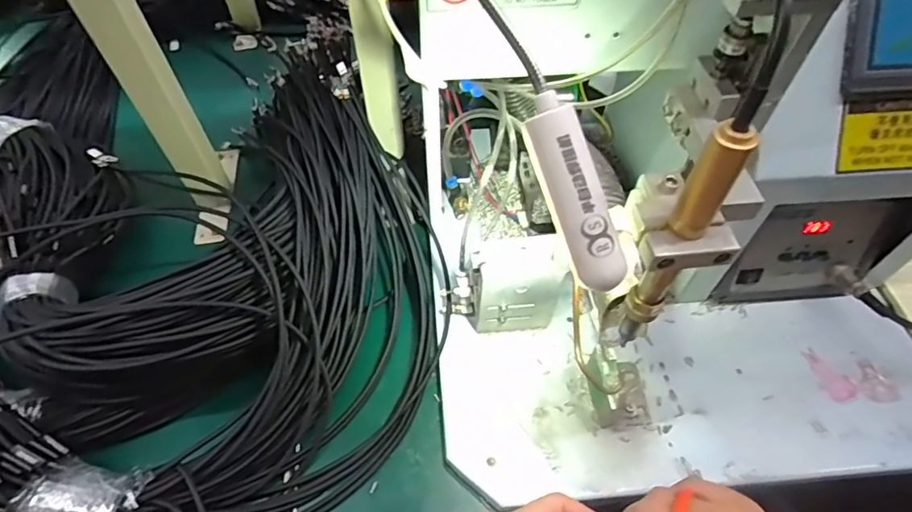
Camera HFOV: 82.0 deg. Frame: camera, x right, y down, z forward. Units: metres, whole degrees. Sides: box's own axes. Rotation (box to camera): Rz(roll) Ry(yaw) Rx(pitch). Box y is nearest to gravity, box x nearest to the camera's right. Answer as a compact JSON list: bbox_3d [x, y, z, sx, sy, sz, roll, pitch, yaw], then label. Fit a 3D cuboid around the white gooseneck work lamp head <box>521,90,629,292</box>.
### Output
[{"bbox_3d":[0.052,-0.026,0.226,0.020,0.016,0.085,-24,97,-18],"label":"white gooseneck work lamp head"}]

